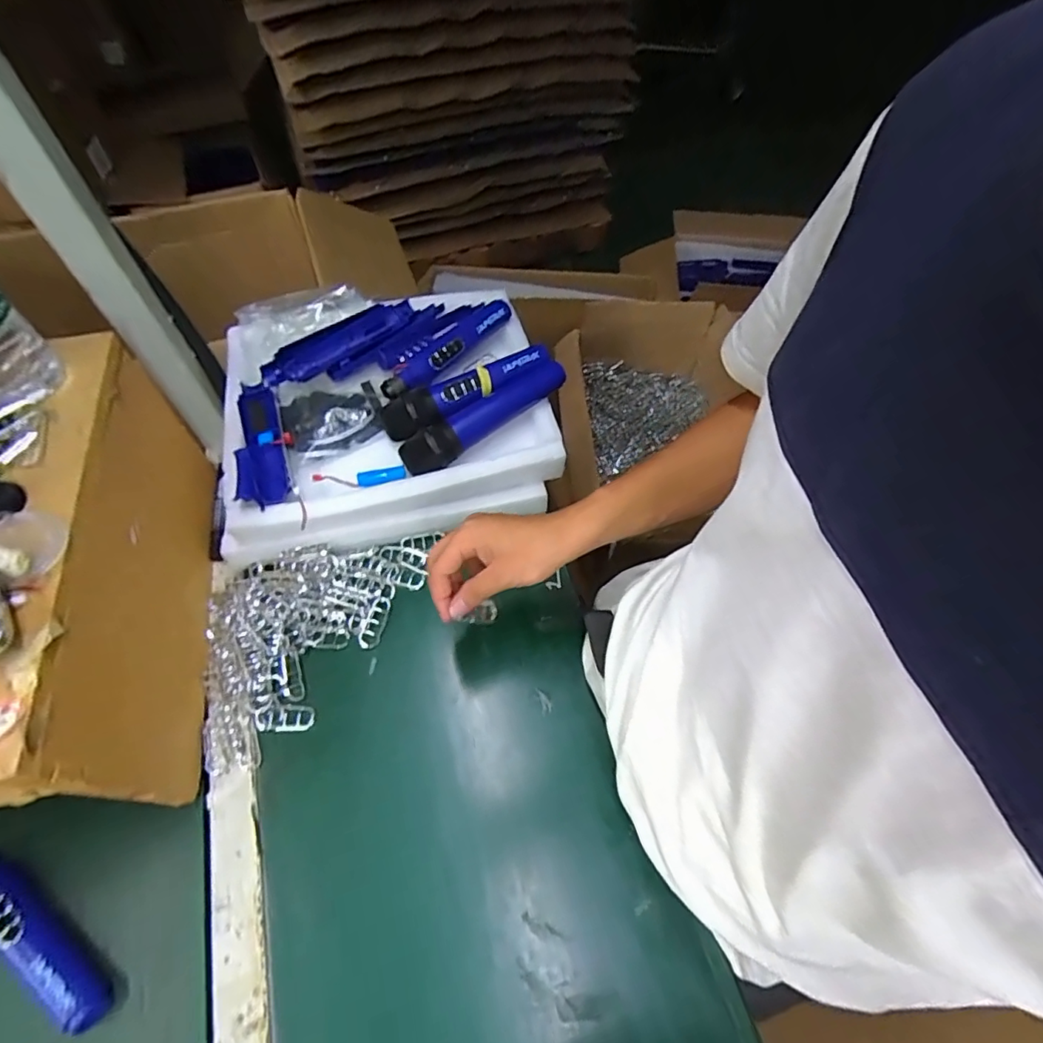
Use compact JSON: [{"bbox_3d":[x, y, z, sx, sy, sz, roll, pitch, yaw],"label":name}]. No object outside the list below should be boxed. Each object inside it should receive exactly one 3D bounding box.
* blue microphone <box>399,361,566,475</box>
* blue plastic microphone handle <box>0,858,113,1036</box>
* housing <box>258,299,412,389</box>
[{"bbox_3d":[-0.040,-0.115,0.581,0.195,0.037,0.039,-31,64,-19],"label":"blue microphone"},{"bbox_3d":[-0.392,0.328,0.424,0.178,0.022,0.035,29,62,16],"label":"blue plastic microphone handle"},{"bbox_3d":[-0.214,-0.213,0.633,0.184,0.028,0.042,-40,67,-22],"label":"housing"}]

